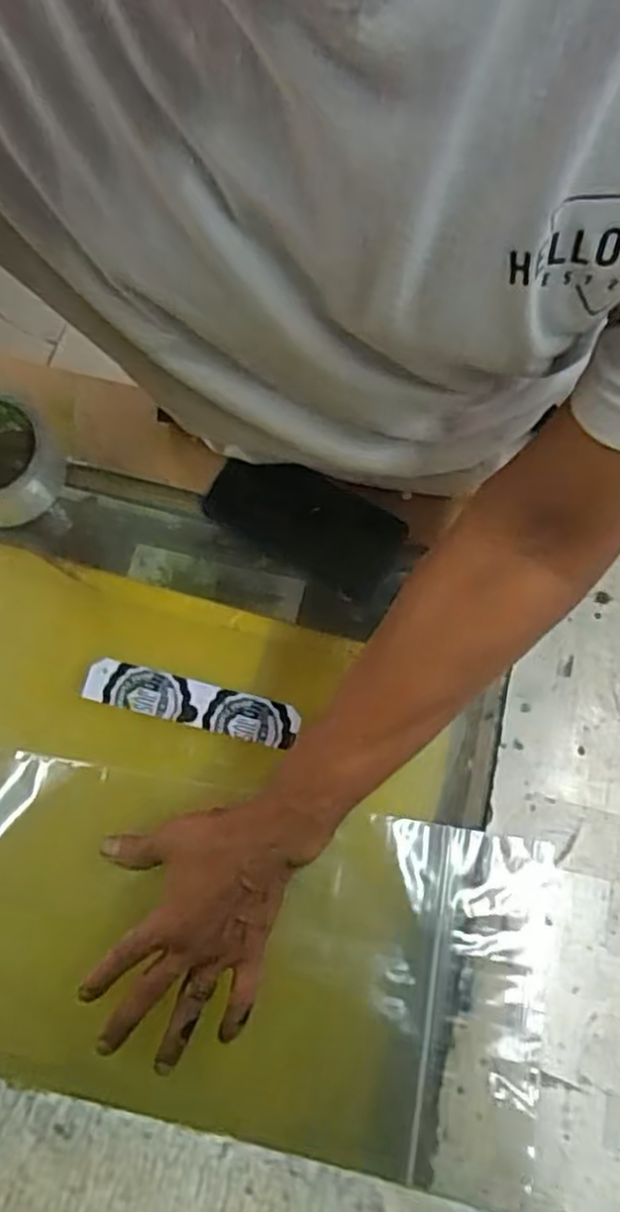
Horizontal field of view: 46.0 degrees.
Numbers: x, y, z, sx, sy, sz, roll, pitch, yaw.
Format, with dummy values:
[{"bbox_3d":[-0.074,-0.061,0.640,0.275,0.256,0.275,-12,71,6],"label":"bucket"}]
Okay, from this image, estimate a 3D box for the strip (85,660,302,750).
[{"bbox_3d":[-0.087,0.071,0.538,0.157,0.007,0.033,14,78,3],"label":"strip"}]

